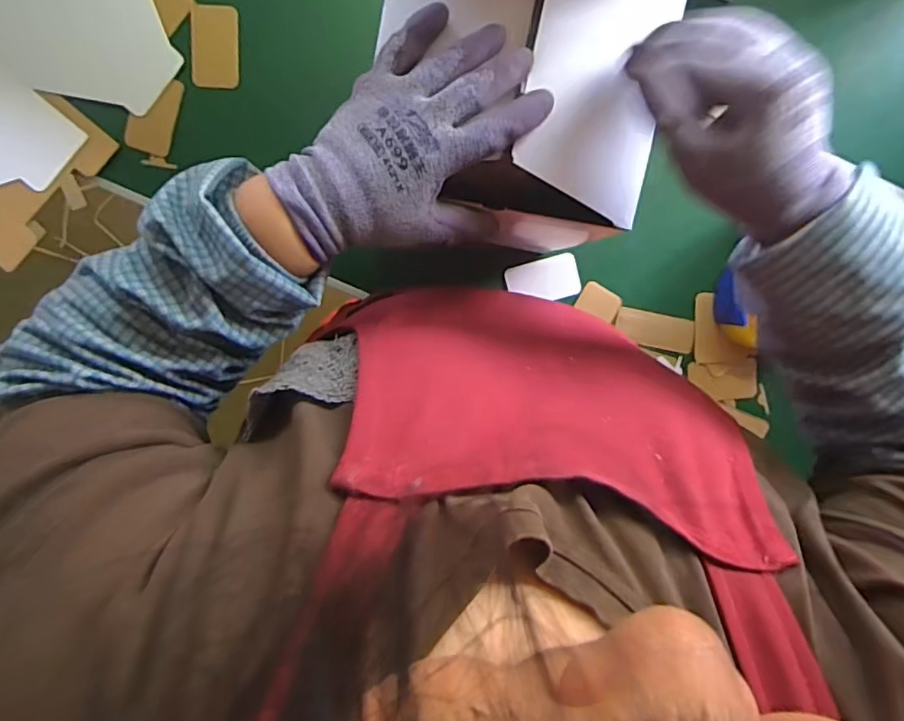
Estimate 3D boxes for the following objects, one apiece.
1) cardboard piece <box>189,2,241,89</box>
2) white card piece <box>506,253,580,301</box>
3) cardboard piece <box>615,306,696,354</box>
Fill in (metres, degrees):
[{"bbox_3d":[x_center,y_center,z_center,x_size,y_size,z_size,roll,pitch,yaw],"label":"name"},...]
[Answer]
[{"bbox_3d":[-0.264,-0.351,0.630,0.053,0.009,0.084,2,103,-3],"label":"cardboard piece"},{"bbox_3d":[0.109,-0.095,0.671,0.083,0.006,0.051,-14,98,1],"label":"white card piece"},{"bbox_3d":[0.246,-0.036,0.684,0.096,0.006,0.041,11,98,-3],"label":"cardboard piece"}]

